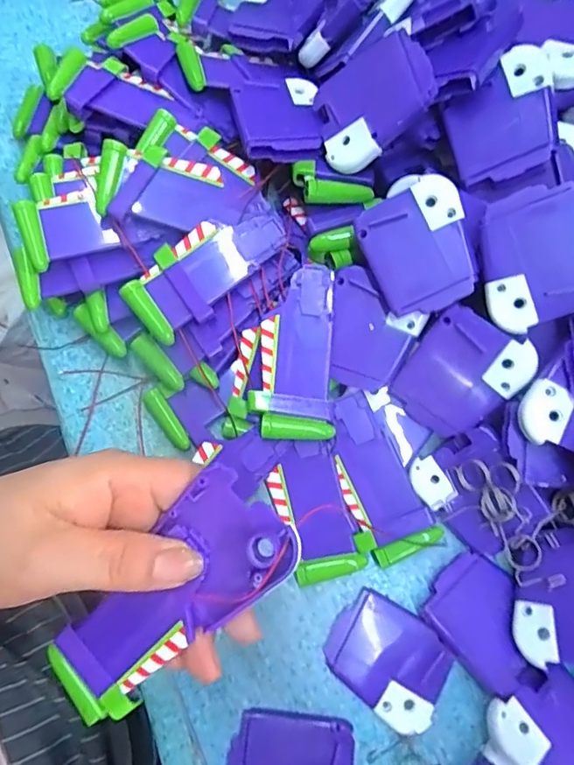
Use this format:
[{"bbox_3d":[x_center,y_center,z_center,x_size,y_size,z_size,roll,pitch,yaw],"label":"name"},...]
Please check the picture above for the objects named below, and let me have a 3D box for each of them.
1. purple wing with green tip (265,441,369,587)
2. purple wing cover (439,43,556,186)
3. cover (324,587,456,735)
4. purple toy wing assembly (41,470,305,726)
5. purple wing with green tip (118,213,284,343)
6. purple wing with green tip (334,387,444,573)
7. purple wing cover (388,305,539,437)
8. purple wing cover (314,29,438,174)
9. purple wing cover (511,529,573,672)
[{"bbox_3d":[0.014,0.071,0.285,0.037,0.017,0.067,-19,77,-3],"label":"purple wing with green tip"},{"bbox_3d":[0.105,-0.131,0.262,0.049,0.007,0.061,-9,82,27],"label":"purple wing cover"},{"bbox_3d":[0.053,0.143,0.273,0.061,0.005,0.048,33,80,8],"label":"cover"},{"bbox_3d":[-0.051,0.088,0.219,0.118,0.010,0.051,-41,79,8],"label":"purple toy wing assembly"},{"bbox_3d":[-0.044,-0.062,0.287,0.090,0.013,0.040,-38,80,-9],"label":"purple wing with green tip"},{"bbox_3d":[0.044,0.052,0.282,0.041,0.012,0.086,-28,78,-5],"label":"purple wing with green tip"},{"bbox_3d":[0.088,-0.003,0.269,0.052,0.006,0.062,37,114,6],"label":"purple wing cover"},{"bbox_3d":[0.044,-0.146,0.273,0.061,0.009,0.055,-22,74,32],"label":"purple wing cover"},{"bbox_3d":[0.136,0.102,0.252,0.051,0.012,0.062,-8,59,37],"label":"purple wing cover"}]

